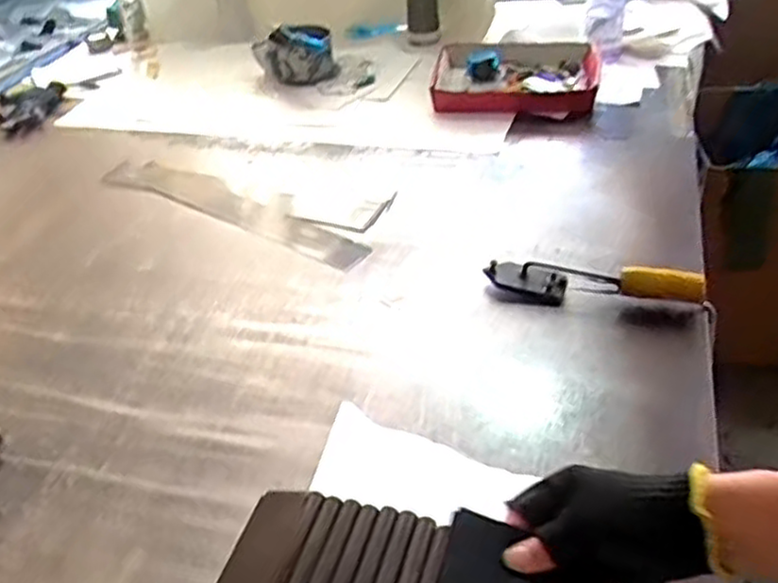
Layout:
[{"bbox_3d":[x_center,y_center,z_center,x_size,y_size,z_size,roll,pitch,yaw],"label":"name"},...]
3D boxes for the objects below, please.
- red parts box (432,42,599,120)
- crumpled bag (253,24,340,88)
[{"bbox_3d":[0.249,-0.425,1.495,0.333,0.074,0.242,10,40,15],"label":"red parts box"},{"bbox_3d":[-0.208,-0.508,1.585,0.182,0.121,0.068,8,40,13],"label":"crumpled bag"}]

